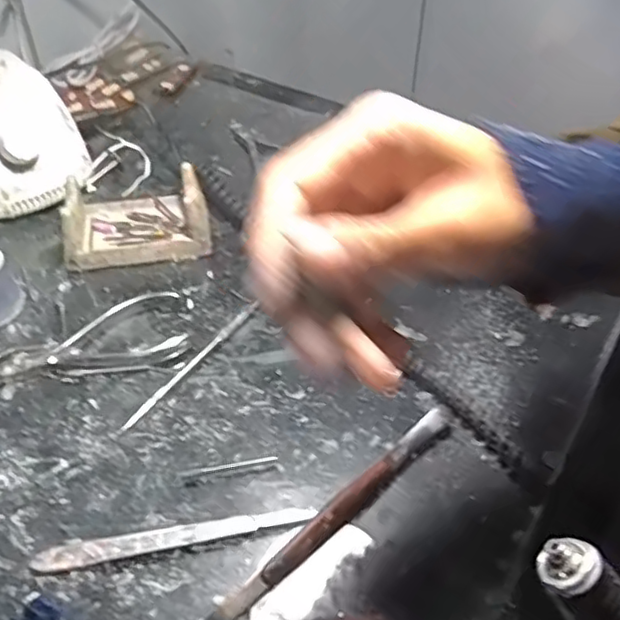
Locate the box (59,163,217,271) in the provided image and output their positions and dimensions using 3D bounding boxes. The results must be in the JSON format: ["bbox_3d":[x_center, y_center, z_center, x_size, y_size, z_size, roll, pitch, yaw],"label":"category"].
[{"bbox_3d":[-0.121,-0.066,0.455,0.096,0.040,0.067,-3,45,-5],"label":"box"}]

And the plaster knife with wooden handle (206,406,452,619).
[{"bbox_3d":[0.013,0.099,0.309,0.173,0.013,0.011,-33,54,-29],"label":"plaster knife with wooden handle"}]

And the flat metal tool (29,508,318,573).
[{"bbox_3d":[-0.063,0.107,0.305,0.129,0.005,0.012,-8,46,-9],"label":"flat metal tool"}]

